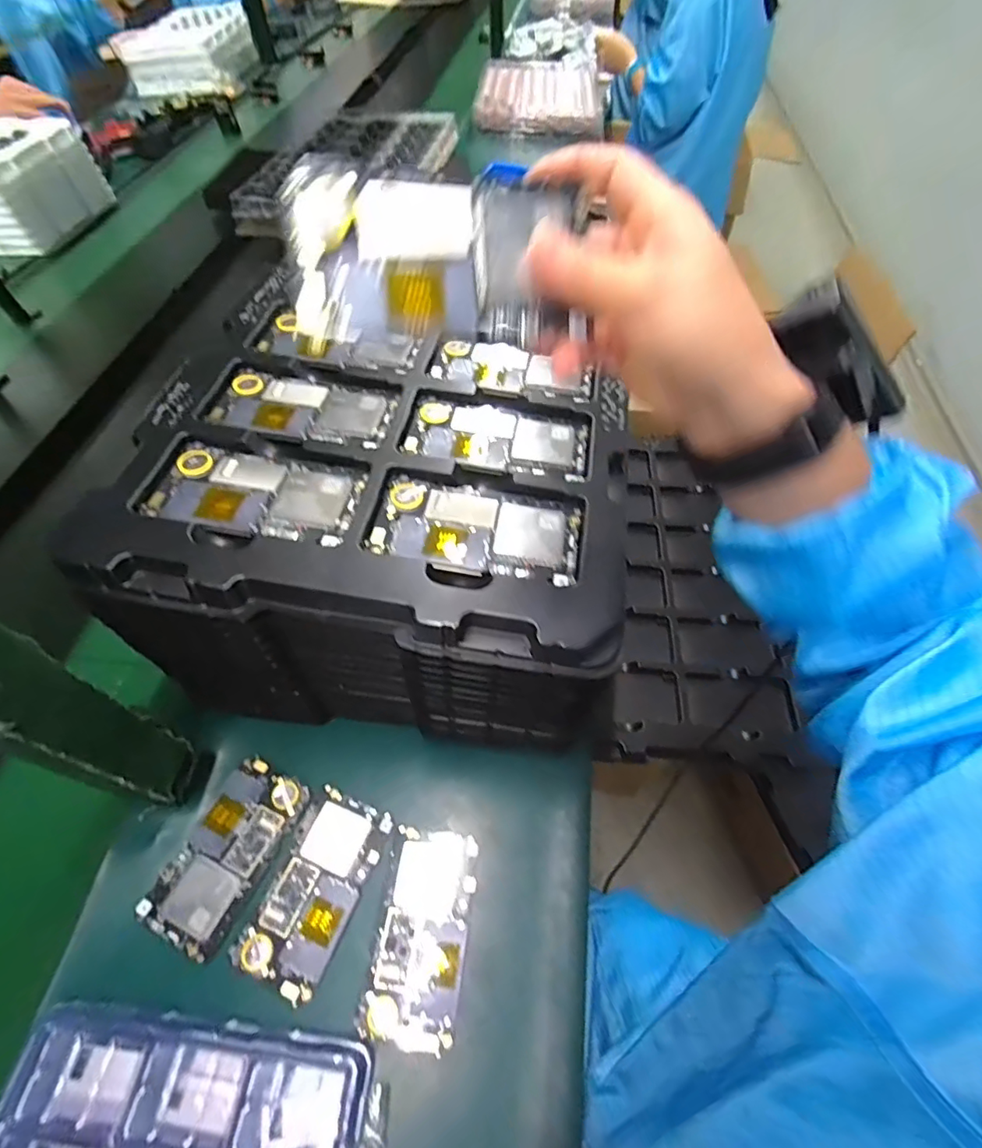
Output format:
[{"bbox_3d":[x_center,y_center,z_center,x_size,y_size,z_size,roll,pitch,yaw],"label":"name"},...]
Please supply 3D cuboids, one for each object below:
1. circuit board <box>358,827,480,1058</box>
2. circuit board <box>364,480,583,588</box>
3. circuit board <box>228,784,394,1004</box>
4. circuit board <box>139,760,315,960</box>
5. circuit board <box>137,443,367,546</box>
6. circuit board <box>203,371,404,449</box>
[{"bbox_3d":[-0.047,0.252,0.370,0.058,0.008,0.124,7,56,6],"label":"circuit board"},{"bbox_3d":[-0.009,-0.027,0.325,0.125,0.012,0.063,5,56,5],"label":"circuit board"},{"bbox_3d":[-0.127,0.228,0.383,0.062,0.006,0.120,19,58,13],"label":"circuit board"},{"bbox_3d":[-0.197,0.207,0.394,0.061,0.010,0.120,22,59,15],"label":"circuit board"},{"bbox_3d":[-0.147,-0.049,0.329,0.123,0.013,0.064,7,56,6],"label":"circuit board"},{"bbox_3d":[-0.132,-0.118,0.372,0.125,0.012,0.063,7,56,6],"label":"circuit board"}]

